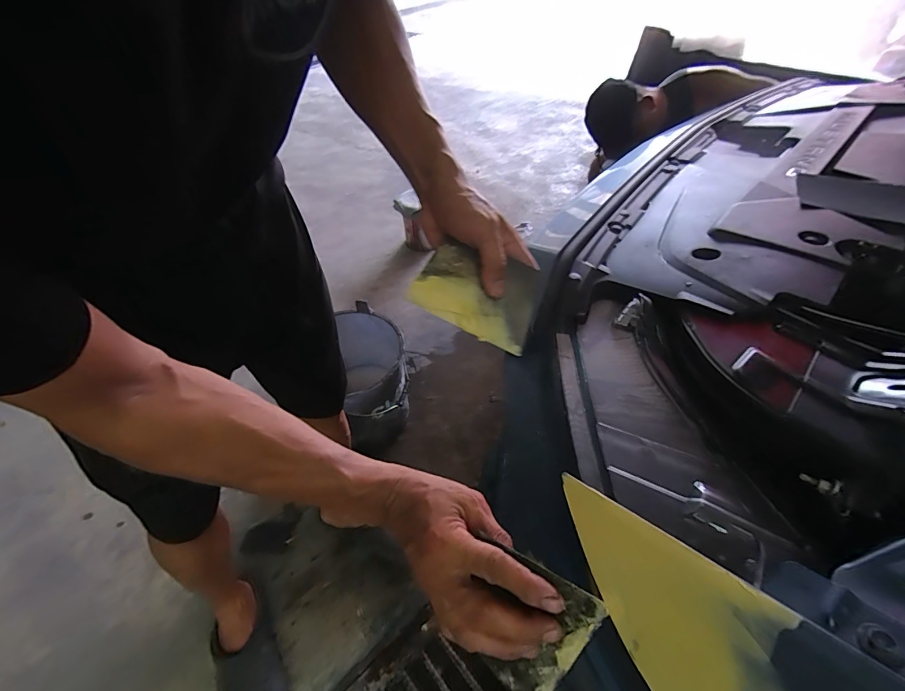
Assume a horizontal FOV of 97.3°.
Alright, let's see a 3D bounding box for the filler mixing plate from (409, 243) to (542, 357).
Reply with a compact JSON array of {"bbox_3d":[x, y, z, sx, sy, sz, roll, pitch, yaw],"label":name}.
[{"bbox_3d":[0.023,-0.050,0.387,0.118,0.007,0.083,21,77,0],"label":"filler mixing plate"}]

